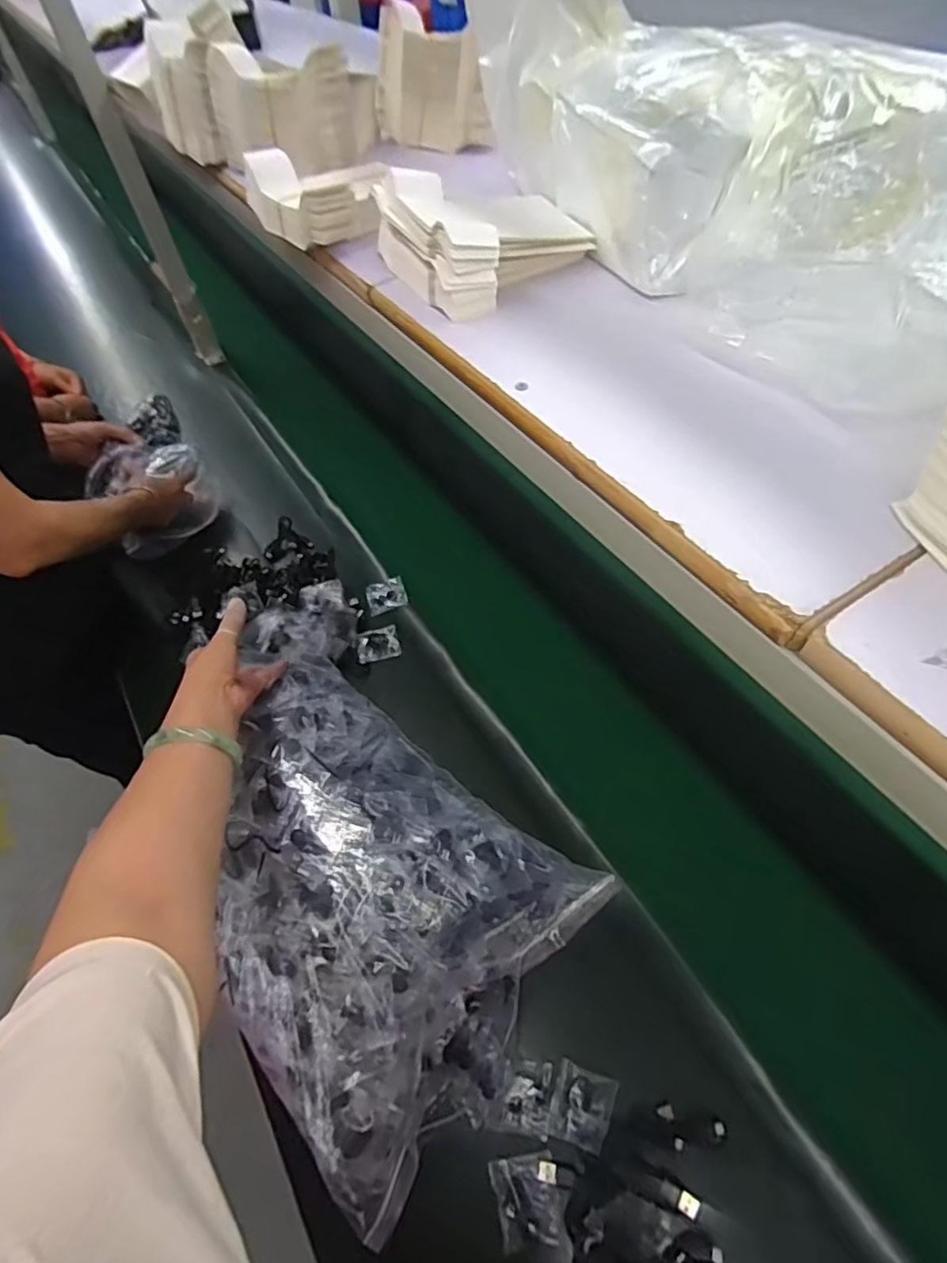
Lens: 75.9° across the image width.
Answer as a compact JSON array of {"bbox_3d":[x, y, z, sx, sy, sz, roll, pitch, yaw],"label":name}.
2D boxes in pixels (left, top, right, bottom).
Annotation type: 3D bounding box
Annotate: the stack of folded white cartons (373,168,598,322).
[{"bbox_3d":[0.012,-0.299,0.452,0.136,0.052,0.127,-25,56,-13],"label":"stack of folded white cartons"}]

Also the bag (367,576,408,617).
[{"bbox_3d":[-0.124,-0.053,0.865,0.055,0.021,0.050,-11,54,-3],"label":"bag"}]

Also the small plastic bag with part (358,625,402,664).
[{"bbox_3d":[-0.128,0.016,0.813,0.054,0.008,0.052,-13,54,-5],"label":"small plastic bag with part"}]

